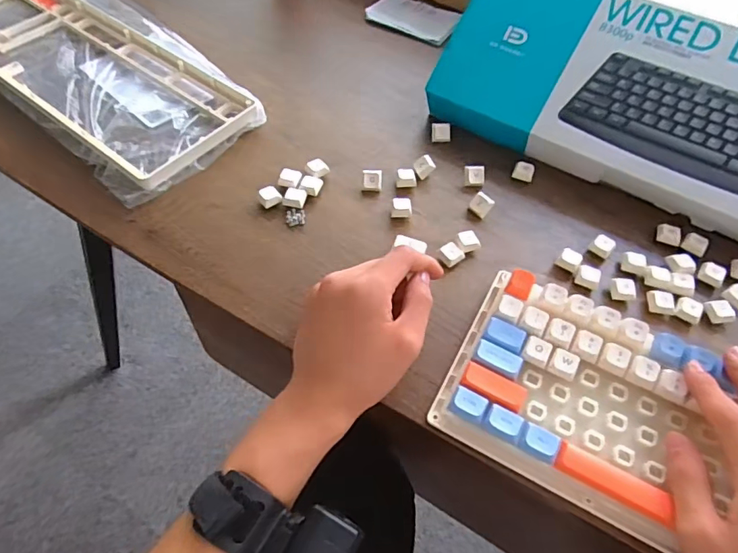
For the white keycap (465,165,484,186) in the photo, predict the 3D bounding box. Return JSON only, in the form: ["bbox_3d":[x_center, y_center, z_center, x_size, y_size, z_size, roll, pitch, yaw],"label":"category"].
[{"bbox_3d":[0.098,-0.093,0.463,0.018,0.013,0.016,3,55,-1],"label":"white keycap"}]

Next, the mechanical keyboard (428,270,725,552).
[{"bbox_3d":[0.240,0.124,0.305,0.392,0.048,0.125,24,54,14],"label":"mechanical keyboard"}]

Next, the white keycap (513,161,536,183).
[{"bbox_3d":[0.146,-0.099,0.473,0.018,0.010,0.018,20,56,11],"label":"white keycap"}]

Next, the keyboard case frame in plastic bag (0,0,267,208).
[{"bbox_3d":[-0.310,-0.248,0.545,0.450,0.027,0.186,38,62,21],"label":"keyboard case frame in plastic bag"}]

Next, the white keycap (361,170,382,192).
[{"bbox_3d":[0.003,-0.087,0.457,0.018,0.015,0.014,7,55,2],"label":"white keycap"}]

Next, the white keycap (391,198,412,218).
[{"bbox_3d":[0.028,-0.059,0.441,0.017,0.012,0.019,-1,55,-3],"label":"white keycap"}]

